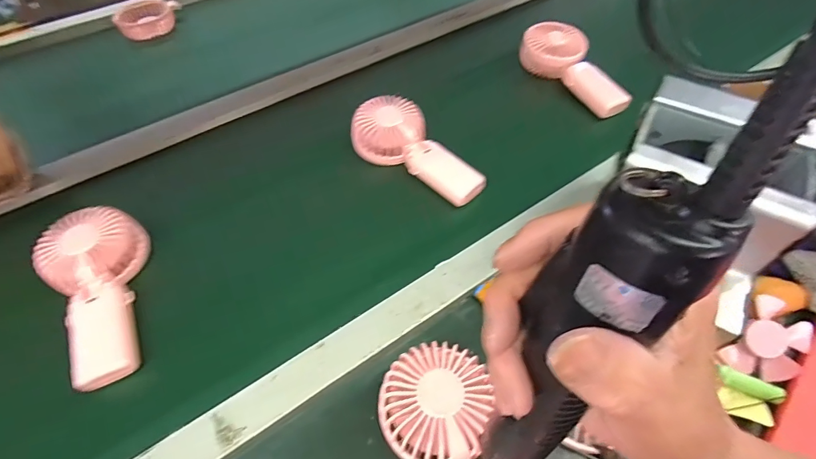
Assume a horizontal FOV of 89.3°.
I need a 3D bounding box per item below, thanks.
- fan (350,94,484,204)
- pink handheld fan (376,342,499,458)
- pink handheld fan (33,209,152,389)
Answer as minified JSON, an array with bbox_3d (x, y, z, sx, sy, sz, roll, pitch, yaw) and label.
[{"bbox_3d":[0.016,-0.099,0.504,0.180,0.043,0.086,33,61,23],"label":"fan"},{"bbox_3d":[0.037,0.166,0.279,0.075,0.039,0.177,-19,62,-11],"label":"pink handheld fan"},{"bbox_3d":[-0.294,0.058,0.398,0.085,0.040,0.177,-26,57,-17],"label":"pink handheld fan"}]

